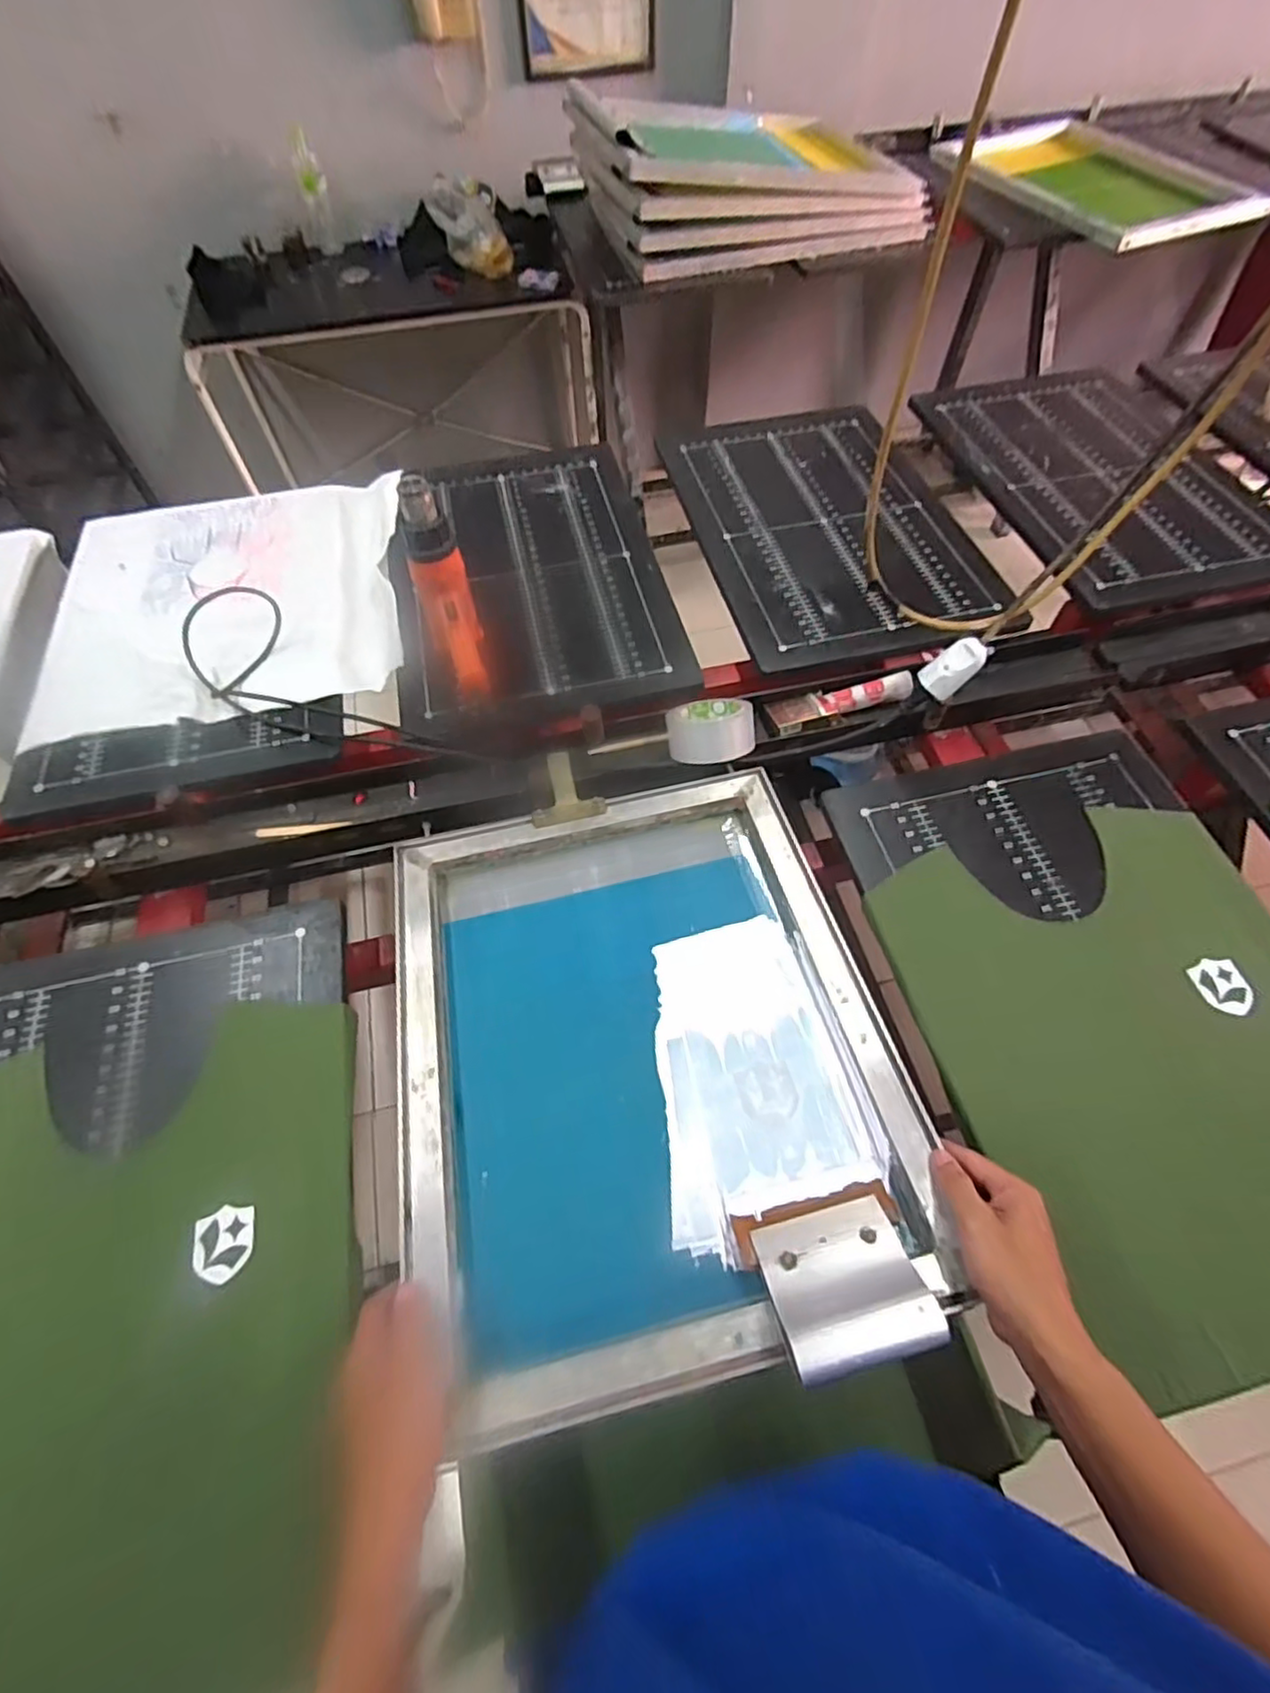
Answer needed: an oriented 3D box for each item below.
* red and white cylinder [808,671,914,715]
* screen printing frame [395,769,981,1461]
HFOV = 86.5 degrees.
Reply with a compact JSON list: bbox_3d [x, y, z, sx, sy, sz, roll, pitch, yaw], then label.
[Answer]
[{"bbox_3d":[0.286,-0.190,0.849,0.125,0.025,0.033,-12,57,-5],"label":"red and white cylinder"},{"bbox_3d":[0.001,0.163,0.605,0.405,0.044,0.499,-14,52,-4],"label":"screen printing frame"}]

